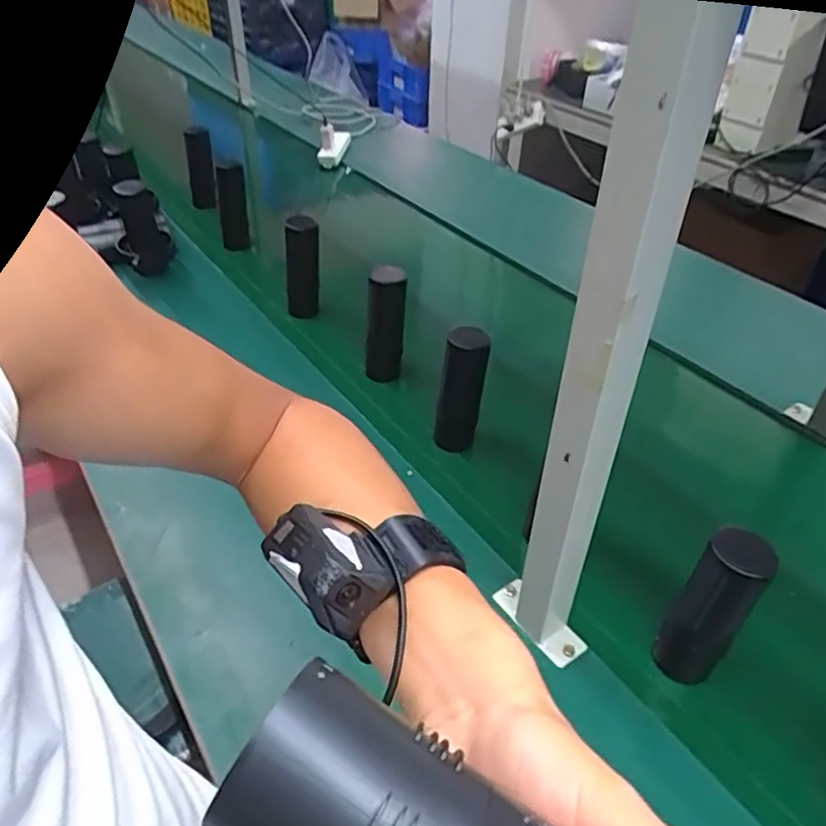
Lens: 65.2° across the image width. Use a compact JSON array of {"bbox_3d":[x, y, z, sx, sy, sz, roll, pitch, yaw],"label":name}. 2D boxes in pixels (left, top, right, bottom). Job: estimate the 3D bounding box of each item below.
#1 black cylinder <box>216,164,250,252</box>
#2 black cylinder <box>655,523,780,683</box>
[{"bbox_3d":[-0.364,-0.412,1.306,0.062,0.166,0.061,-3,18,-4],"label":"black cylinder"},{"bbox_3d":[0.268,0.185,0.588,0.063,0.177,0.052,27,46,29],"label":"black cylinder"}]

